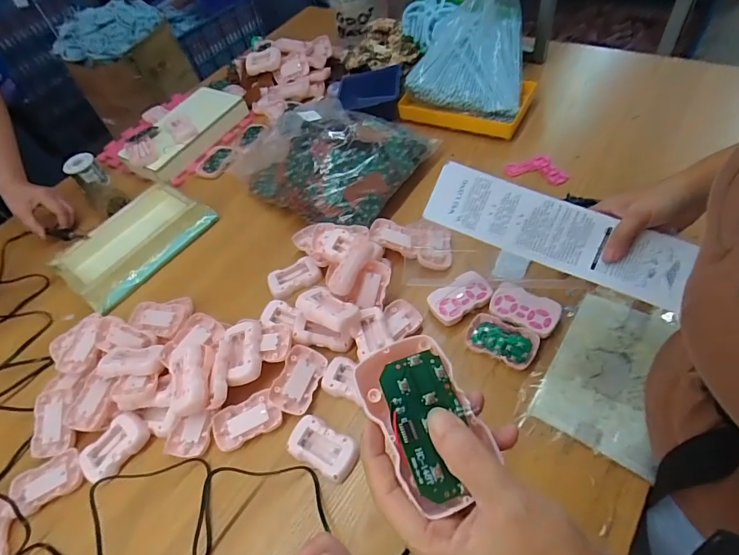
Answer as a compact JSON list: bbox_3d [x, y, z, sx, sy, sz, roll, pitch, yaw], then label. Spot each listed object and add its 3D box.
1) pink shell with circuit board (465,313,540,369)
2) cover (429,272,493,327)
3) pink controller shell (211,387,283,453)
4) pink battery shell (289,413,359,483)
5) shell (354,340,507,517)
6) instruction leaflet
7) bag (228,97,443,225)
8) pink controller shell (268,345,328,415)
[{"bbox_3d":[0.177,0.085,0.567,0.087,0.019,0.054,24,61,25],"label":"pink shell with circuit board"},{"bbox_3d":[0.131,0.030,0.614,0.088,0.022,0.052,-28,54,-11],"label":"cover"},{"bbox_3d":[-0.163,0.187,0.557,0.086,0.010,0.055,-25,53,-8],"label":"pink controller shell"},{"bbox_3d":[-0.058,0.209,0.524,0.090,0.017,0.052,21,60,24],"label":"pink battery shell"},{"bbox_3d":[0.031,0.079,0.239,0.052,0.022,0.086,-26,70,-11],"label":"shell"},{"bbox_3d":[0.200,-0.051,0.464,0.272,0.011,0.070,23,94,14],"label":"instruction leaflet"},{"bbox_3d":[-0.099,-0.250,0.798,0.361,0.106,0.274,25,62,26],"label":"bag"},{"bbox_3d":[-0.095,0.136,0.572,0.050,0.018,0.089,11,57,18],"label":"pink controller shell"}]

